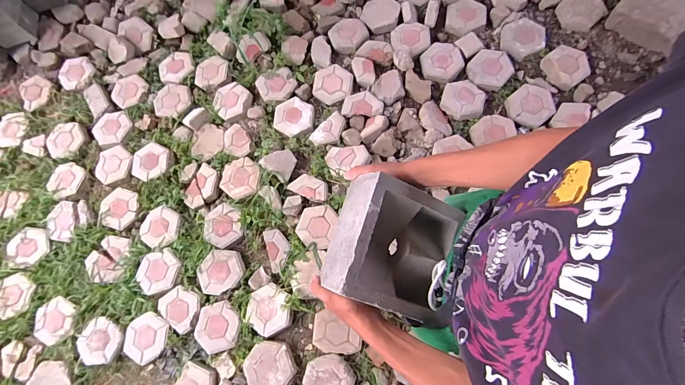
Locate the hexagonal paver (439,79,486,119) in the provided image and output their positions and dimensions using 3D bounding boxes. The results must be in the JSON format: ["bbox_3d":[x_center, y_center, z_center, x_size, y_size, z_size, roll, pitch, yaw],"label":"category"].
[{"bbox_3d":[0.597,-0.464,1.631,0.203,0.043,0.209,25,77,8],"label":"hexagonal paver"}]

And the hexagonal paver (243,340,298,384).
[{"bbox_3d":[-0.297,0.714,1.350,0.201,0.048,0.208,34,81,13],"label":"hexagonal paver"}]

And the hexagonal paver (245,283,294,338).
[{"bbox_3d":[-0.315,0.502,1.414,0.196,0.040,0.202,-27,74,-2],"label":"hexagonal paver"}]

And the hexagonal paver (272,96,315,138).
[{"bbox_3d":[-0.248,-0.392,1.684,0.209,0.044,0.205,4,76,3],"label":"hexagonal paver"}]

